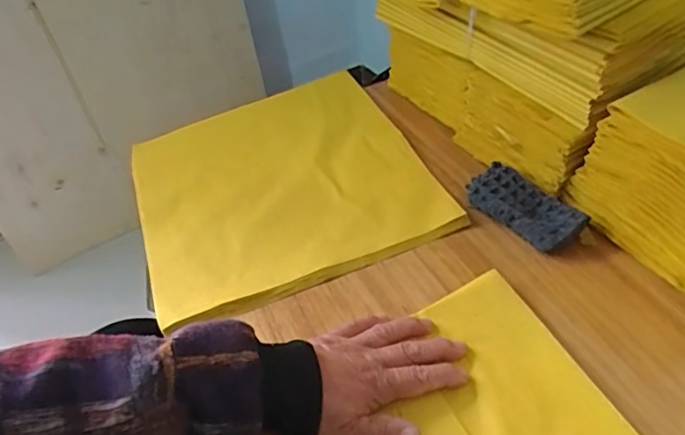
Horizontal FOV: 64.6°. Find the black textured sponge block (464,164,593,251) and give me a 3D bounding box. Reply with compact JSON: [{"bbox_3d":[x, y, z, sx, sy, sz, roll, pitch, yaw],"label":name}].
[{"bbox_3d":[0.173,-0.009,0.523,0.051,0.031,0.107,-33,51,-24],"label":"black textured sponge block"}]

